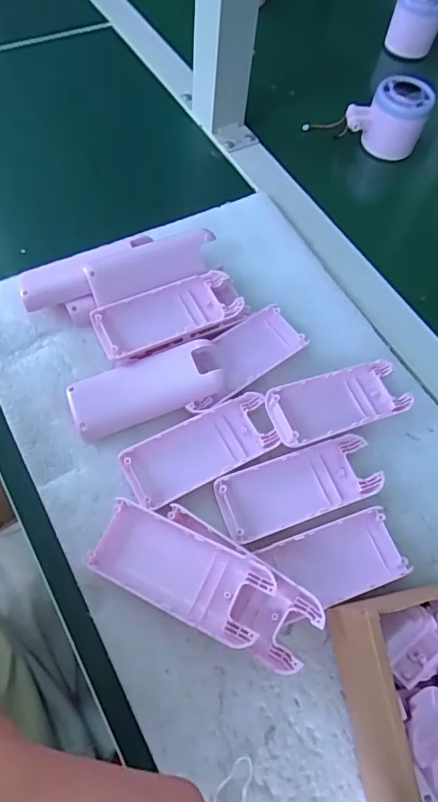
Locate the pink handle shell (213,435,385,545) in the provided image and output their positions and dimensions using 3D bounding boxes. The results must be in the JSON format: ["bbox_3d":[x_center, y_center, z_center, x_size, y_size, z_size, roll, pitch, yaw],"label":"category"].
[{"bbox_3d":[0.050,0.054,0.311,0.103,0.006,0.043,-18,65,-13],"label":"pink handle shell"}]

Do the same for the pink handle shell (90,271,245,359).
[{"bbox_3d":[-0.036,-0.063,0.352,0.103,0.015,0.043,-24,67,-15],"label":"pink handle shell"}]

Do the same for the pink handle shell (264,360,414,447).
[{"bbox_3d":[0.083,0.000,0.334,0.101,0.019,0.042,-20,66,-13],"label":"pink handle shell"}]

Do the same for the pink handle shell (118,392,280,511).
[{"bbox_3d":[-0.011,0.033,0.320,0.101,0.012,0.043,-25,67,-16],"label":"pink handle shell"}]

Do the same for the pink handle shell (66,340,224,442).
[{"bbox_3d":[-0.050,-0.007,0.333,0.101,0.023,0.043,-15,65,-11],"label":"pink handle shell"}]

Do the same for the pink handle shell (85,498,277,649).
[{"bbox_3d":[-0.023,0.094,0.270,0.102,0.014,0.043,21,62,21],"label":"pink handle shell"}]

